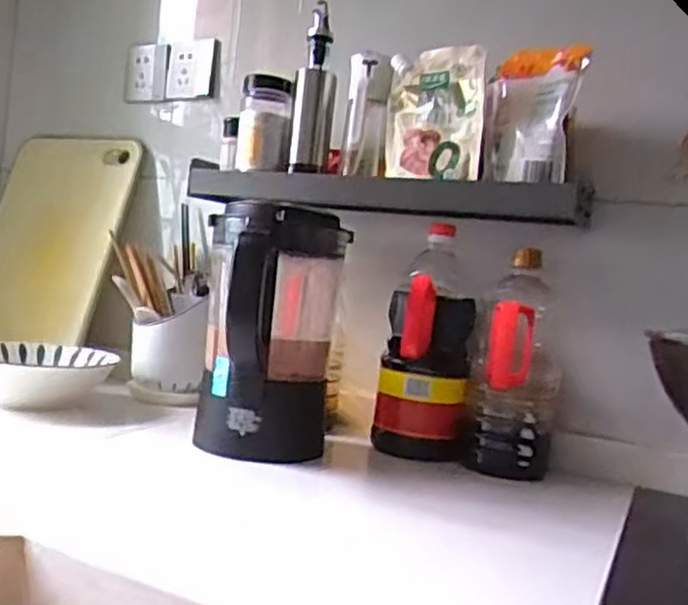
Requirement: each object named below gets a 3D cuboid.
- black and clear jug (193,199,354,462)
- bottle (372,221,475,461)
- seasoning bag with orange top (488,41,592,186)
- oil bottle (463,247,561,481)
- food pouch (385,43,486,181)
[{"bbox_3d":[-0.075,0.035,0.770,0.145,0.253,0.140,6,2,-8],"label":"black and clear jug"},{"bbox_3d":[0.099,0.045,0.873,0.103,0.266,0.115,7,2,7],"label":"bottle"},{"bbox_3d":[0.217,-0.216,0.845,0.032,0.153,0.113,5,3,-38],"label":"seasoning bag with orange top"},{"bbox_3d":[0.196,0.074,0.827,0.105,0.239,0.128,7,2,12],"label":"oil bottle"},{"bbox_3d":[0.105,-0.212,0.860,0.123,0.166,0.035,8,3,42],"label":"food pouch"}]

